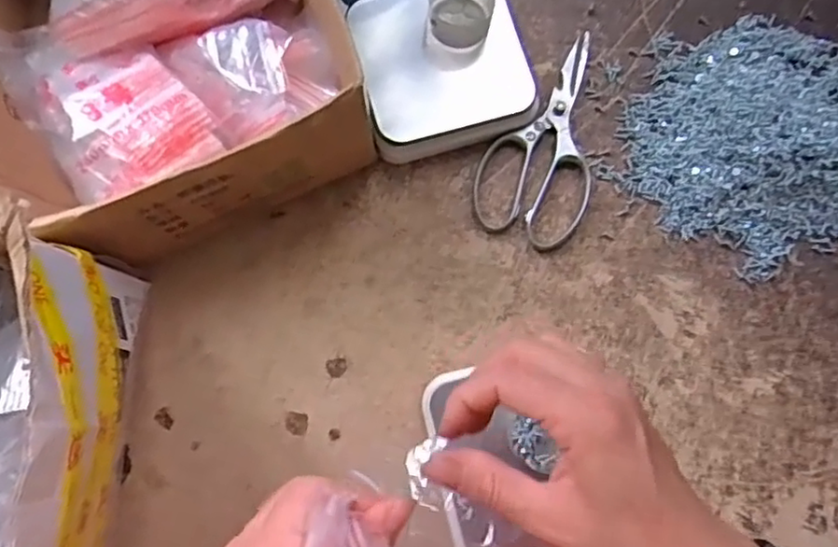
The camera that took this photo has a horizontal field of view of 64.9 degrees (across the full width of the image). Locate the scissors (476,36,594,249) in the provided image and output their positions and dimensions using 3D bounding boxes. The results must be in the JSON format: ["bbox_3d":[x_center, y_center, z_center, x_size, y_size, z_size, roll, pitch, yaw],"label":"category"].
[{"bbox_3d":[0.116,-0.121,0.577,0.096,0.014,0.195,21,80,4],"label":"scissors"}]

